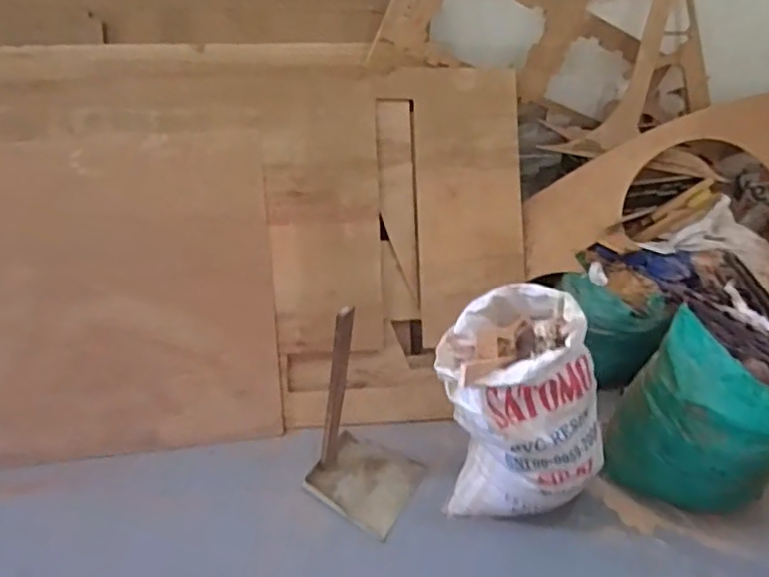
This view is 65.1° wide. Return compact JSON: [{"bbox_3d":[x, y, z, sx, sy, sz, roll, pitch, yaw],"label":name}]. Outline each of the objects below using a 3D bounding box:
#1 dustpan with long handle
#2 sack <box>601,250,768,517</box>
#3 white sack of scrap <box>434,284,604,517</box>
[{"bbox_3d":[-0.051,0.359,1.645,0.296,0.620,0.255,21,41,22],"label":"dustpan with long handle"},{"bbox_3d":[0.916,0.306,1.674,0.414,0.584,0.383,24,43,25],"label":"sack"},{"bbox_3d":[0.349,0.317,1.640,0.423,0.567,0.365,-3,38,-7],"label":"white sack of scrap"}]

